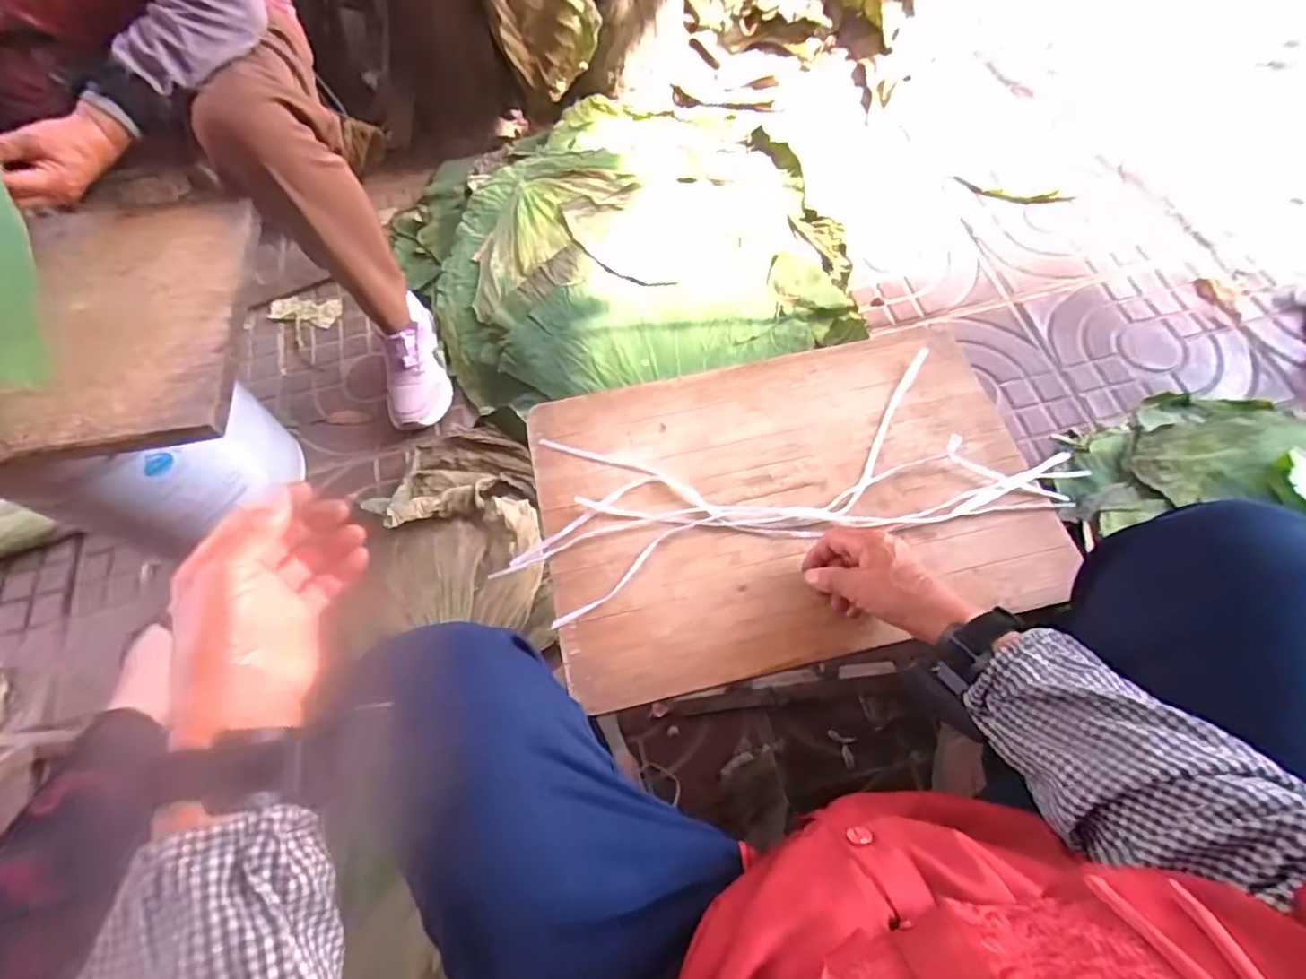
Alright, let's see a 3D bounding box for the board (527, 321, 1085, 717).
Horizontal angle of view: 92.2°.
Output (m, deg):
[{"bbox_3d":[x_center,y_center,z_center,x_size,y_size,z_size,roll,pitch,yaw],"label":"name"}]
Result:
[{"bbox_3d":[0.131,0.002,0.632,0.477,0.026,0.328,-13,65,-4],"label":"board"}]

